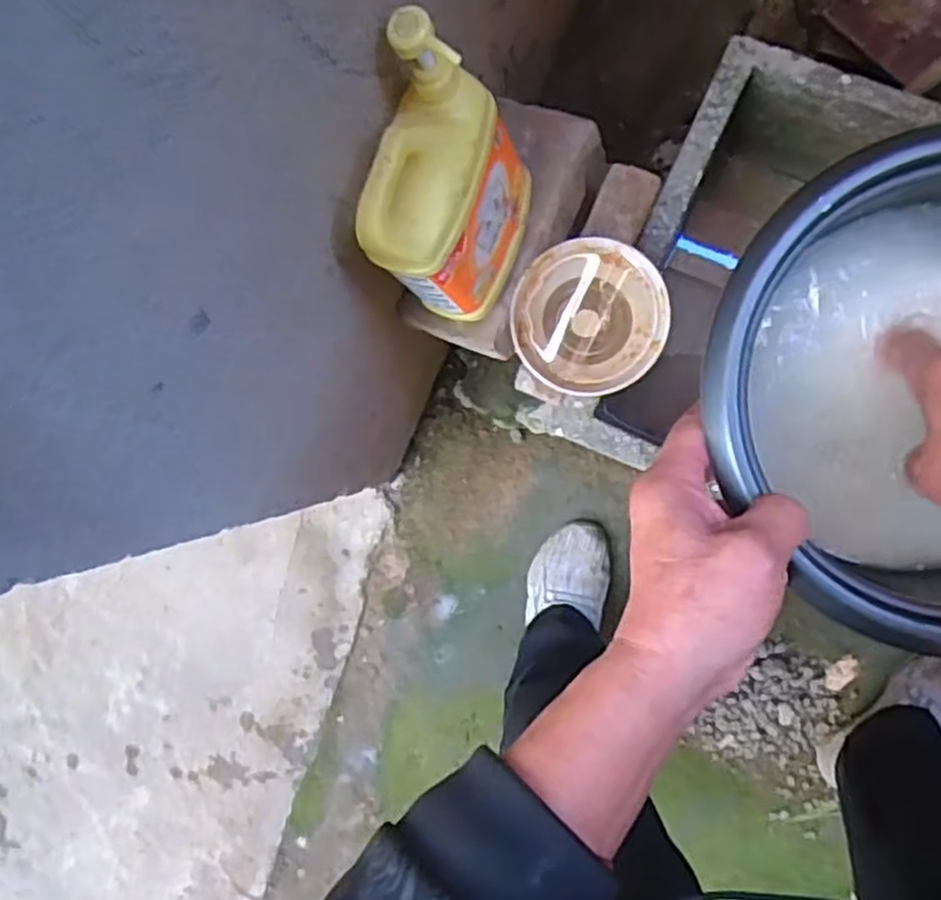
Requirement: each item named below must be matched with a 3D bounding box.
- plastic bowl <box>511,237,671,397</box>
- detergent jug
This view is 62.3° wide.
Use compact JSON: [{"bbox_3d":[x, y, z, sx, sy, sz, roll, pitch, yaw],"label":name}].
[{"bbox_3d":[0.111,-0.122,0.727,0.137,0.047,0.136,3,92,8],"label":"plastic bowl"},{"bbox_3d":[-0.014,-0.193,0.593,0.093,0.195,0.161,16,94,7],"label":"detergent jug"}]

